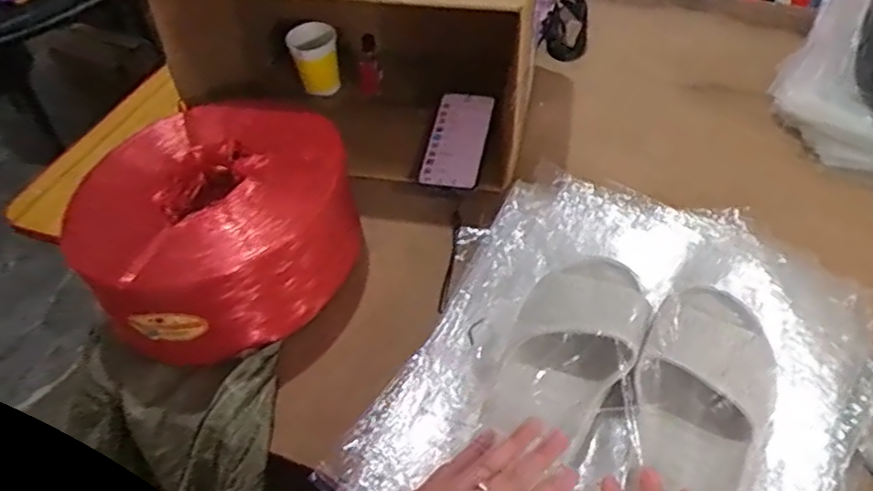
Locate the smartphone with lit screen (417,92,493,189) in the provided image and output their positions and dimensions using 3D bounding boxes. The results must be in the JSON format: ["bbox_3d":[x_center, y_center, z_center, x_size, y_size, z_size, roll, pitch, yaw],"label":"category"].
[{"bbox_3d":[0.029,-0.136,0.820,0.070,0.011,0.159,11,56,8],"label":"smartphone with lit screen"}]

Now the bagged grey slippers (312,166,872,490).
[{"bbox_3d":[0.169,0.122,0.580,0.404,0.083,0.473,16,51,19],"label":"bagged grey slippers"}]

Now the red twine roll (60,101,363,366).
[{"bbox_3d":[-0.211,-0.026,0.676,0.250,0.130,0.234,-3,47,3],"label":"red twine roll"}]

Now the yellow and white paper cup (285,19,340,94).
[{"bbox_3d":[-0.163,-0.251,0.887,0.065,0.088,0.074,-12,48,-5],"label":"yellow and white paper cup"}]

